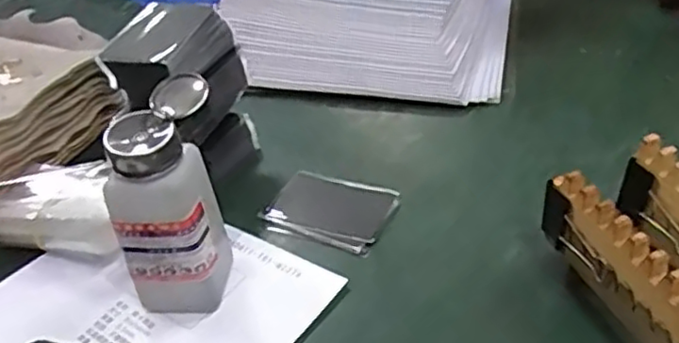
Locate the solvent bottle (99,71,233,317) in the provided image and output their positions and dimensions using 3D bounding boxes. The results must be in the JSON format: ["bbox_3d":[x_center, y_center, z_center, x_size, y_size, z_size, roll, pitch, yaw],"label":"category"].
[{"bbox_3d":[-0.102,0.019,0.416,0.056,0.137,0.071,1,40,9],"label":"solvent bottle"}]

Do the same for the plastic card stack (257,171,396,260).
[{"bbox_3d":[-0.010,0.027,0.496,0.095,0.007,0.067,11,42,21],"label":"plastic card stack"}]

